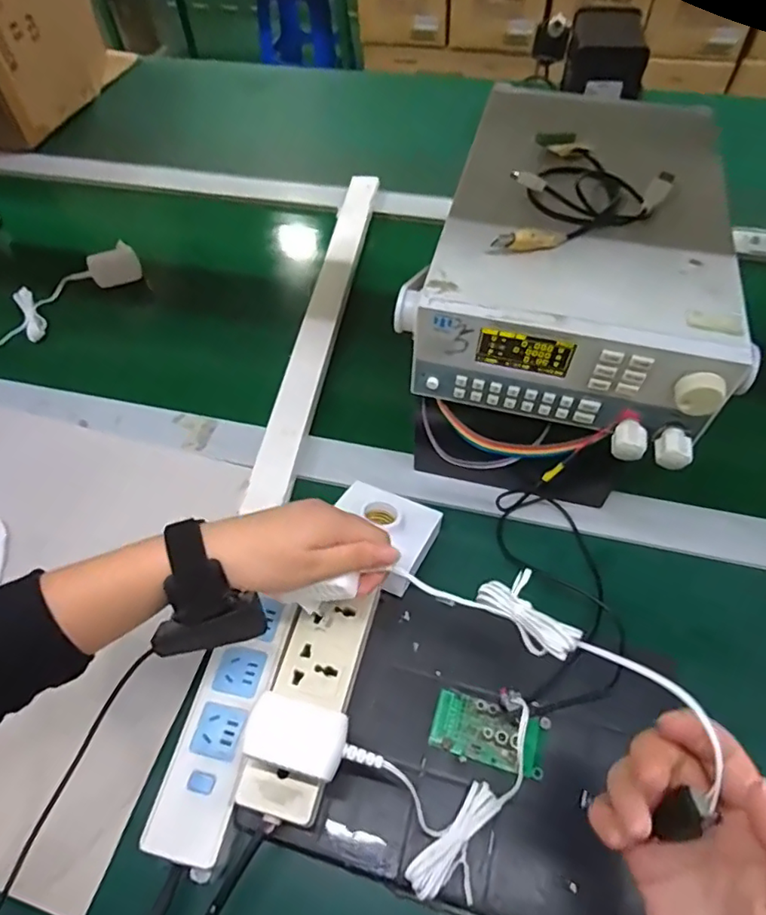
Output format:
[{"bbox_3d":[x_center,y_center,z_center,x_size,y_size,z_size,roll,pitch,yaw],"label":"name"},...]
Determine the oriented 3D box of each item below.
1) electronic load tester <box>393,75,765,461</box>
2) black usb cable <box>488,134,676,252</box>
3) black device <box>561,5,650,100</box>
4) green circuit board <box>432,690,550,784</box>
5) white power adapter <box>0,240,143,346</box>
[{"bbox_3d":[0.162,-0.171,0.472,0.224,0.094,0.335,14,57,12],"label":"electronic load tester"},{"bbox_3d":[0.156,-0.204,0.441,0.114,0.019,0.178,21,59,16],"label":"black usb cable"},{"bbox_3d":[0.330,-0.606,0.837,0.110,0.062,0.169,12,57,11],"label":"black device"},{"bbox_3d":[0.075,0.194,0.401,0.078,0.017,0.039,14,57,12],"label":"green circuit board"},{"bbox_3d":[-0.416,-0.206,0.725,0.061,0.041,0.224,31,62,22],"label":"white power adapter"}]

